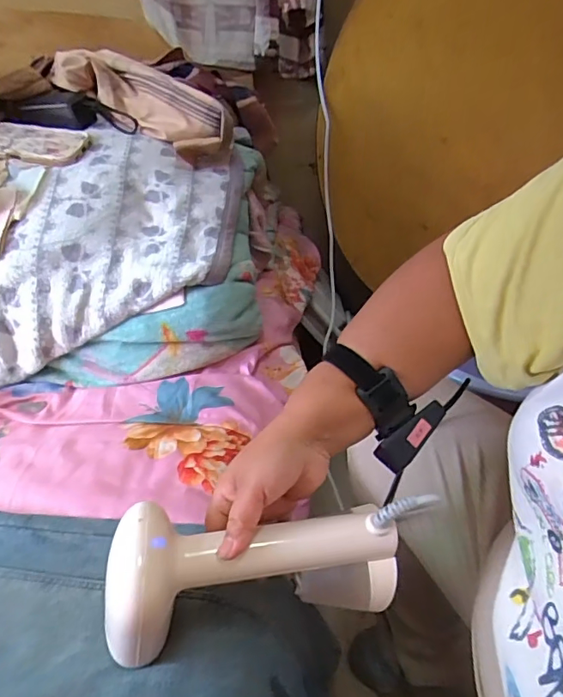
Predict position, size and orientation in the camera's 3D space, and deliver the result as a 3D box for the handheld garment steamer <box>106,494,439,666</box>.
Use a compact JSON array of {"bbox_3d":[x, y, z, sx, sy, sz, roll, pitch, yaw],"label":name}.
[{"bbox_3d":[-0.011,0.182,0.406,0.249,0.116,0.070,-3,34,-11],"label":"handheld garment steamer"}]

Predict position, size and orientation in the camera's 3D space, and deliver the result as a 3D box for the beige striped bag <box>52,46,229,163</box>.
[{"bbox_3d":[-0.227,-0.408,0.807,0.345,0.091,0.103,34,49,17],"label":"beige striped bag"}]

